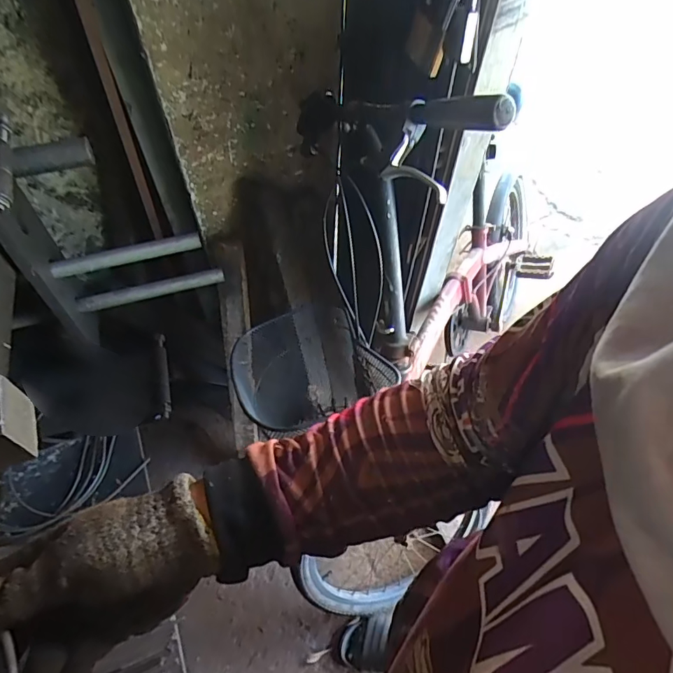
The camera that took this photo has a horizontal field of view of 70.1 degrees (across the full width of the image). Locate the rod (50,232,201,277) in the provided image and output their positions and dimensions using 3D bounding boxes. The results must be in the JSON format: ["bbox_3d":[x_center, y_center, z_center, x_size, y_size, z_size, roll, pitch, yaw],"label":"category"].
[{"bbox_3d":[-0.337,-0.135,0.776,0.225,0.023,0.027,-15,60,-12],"label":"rod"}]

